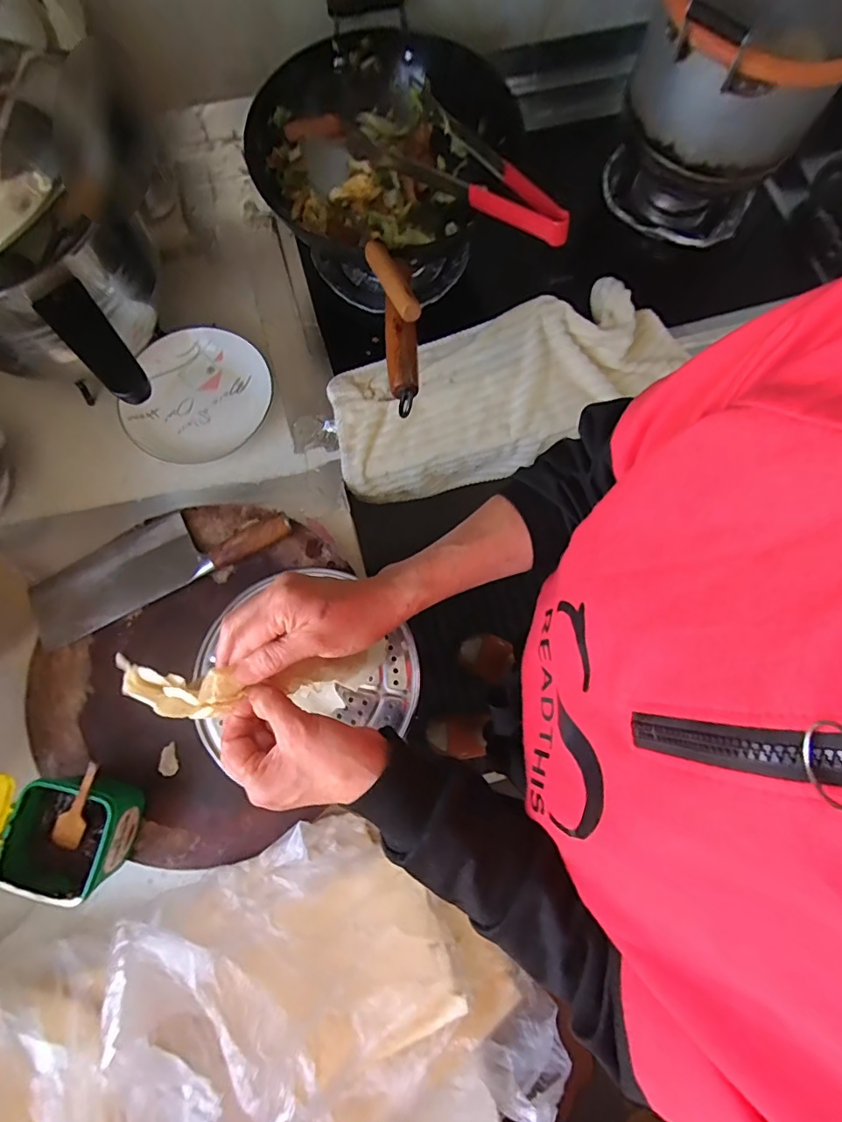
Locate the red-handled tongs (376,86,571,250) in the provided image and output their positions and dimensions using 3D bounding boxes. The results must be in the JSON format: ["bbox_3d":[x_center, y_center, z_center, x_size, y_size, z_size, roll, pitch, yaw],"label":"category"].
[{"bbox_3d":[0.057,-0.447,0.583,0.099,0.032,0.307,-34,65,-8],"label":"red-handled tongs"}]

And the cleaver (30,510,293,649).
[{"bbox_3d":[-0.310,-0.003,0.593,0.303,0.034,0.093,-26,78,-6],"label":"cleaver"}]

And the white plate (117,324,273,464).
[{"bbox_3d":[-0.303,-0.220,0.682,0.177,0.045,0.180,0,76,0],"label":"white plate"}]

